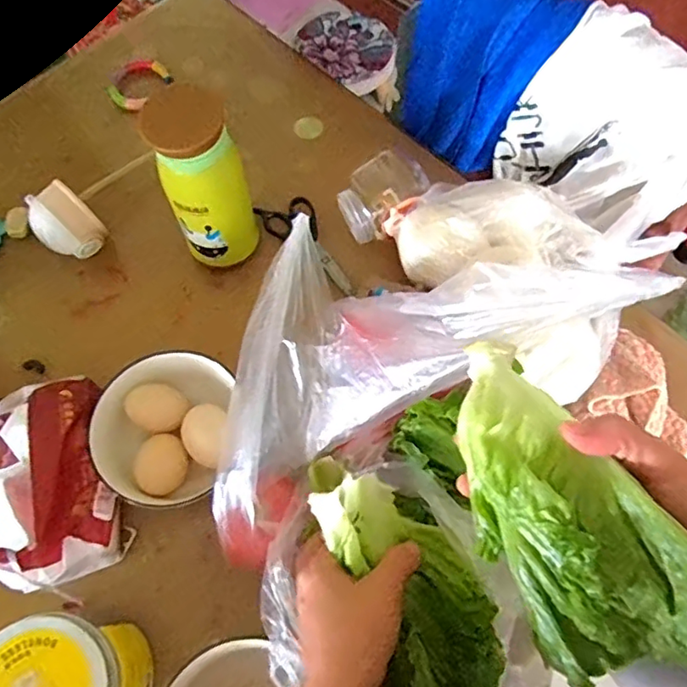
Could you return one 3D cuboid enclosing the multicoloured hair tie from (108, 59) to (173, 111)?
[{"bbox_3d":[-0.238,-0.304,0.684,0.070,0.015,0.057,-33,70,-13],"label":"multicoloured hair tie"}]

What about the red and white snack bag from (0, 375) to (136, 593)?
[{"bbox_3d":[-0.235,0.105,0.458,0.091,0.070,0.160,-14,67,-5],"label":"red and white snack bag"}]

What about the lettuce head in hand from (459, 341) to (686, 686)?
[{"bbox_3d":[0.108,0.080,0.292,0.083,0.066,0.186,-29,54,-11],"label":"lettuce head in hand"}]

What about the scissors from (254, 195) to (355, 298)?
[{"bbox_3d":[-0.031,-0.102,0.600,0.054,0.015,0.134,-35,71,-13],"label":"scissors"}]

